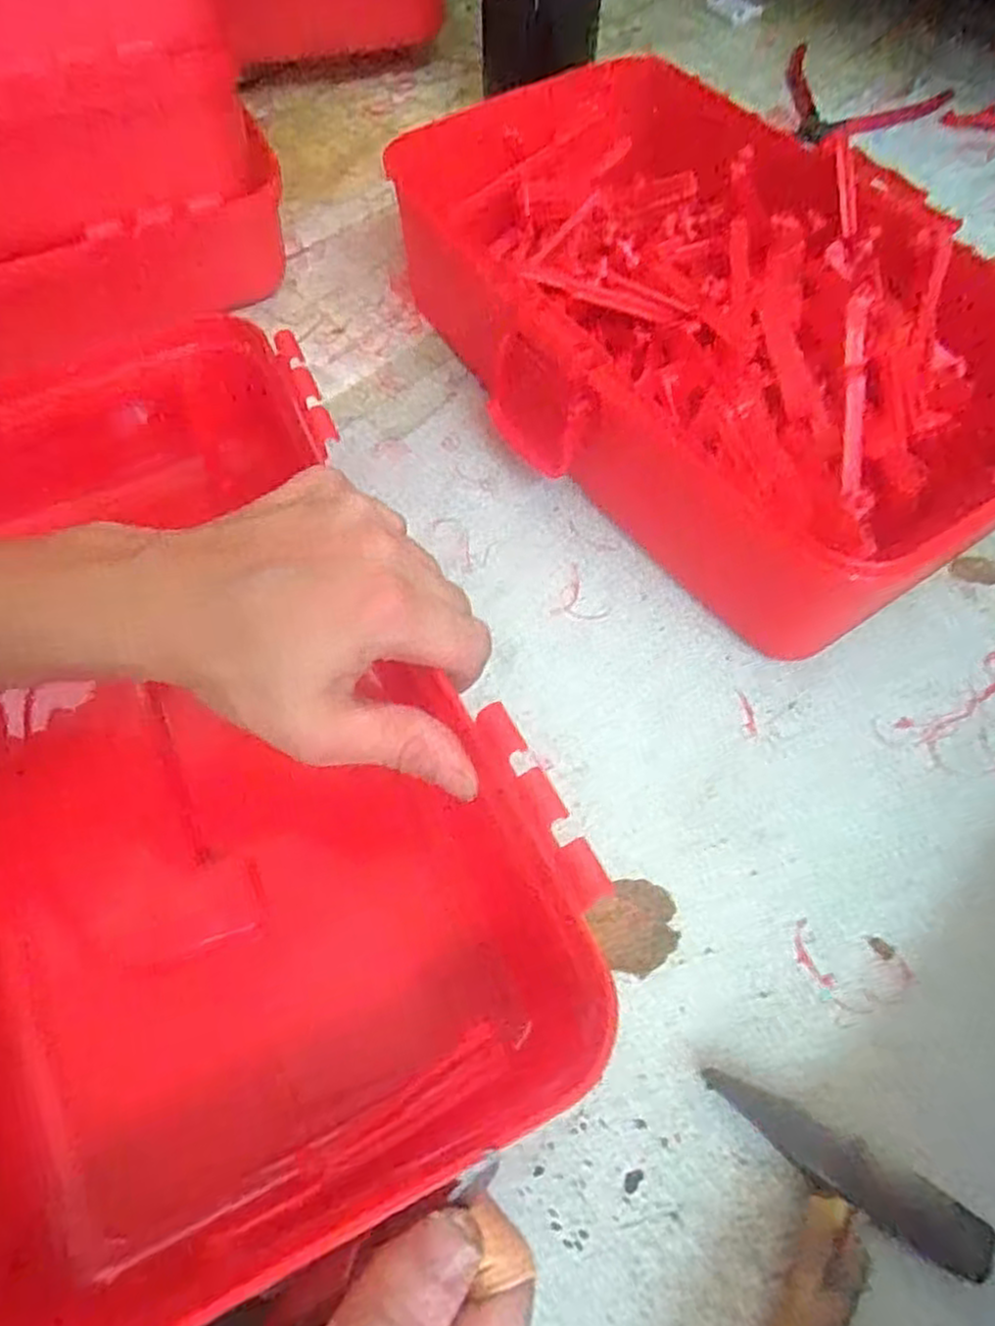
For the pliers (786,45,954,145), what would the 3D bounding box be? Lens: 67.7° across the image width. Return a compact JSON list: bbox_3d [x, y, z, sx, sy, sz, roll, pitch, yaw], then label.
[{"bbox_3d":[0.270,-0.435,0.571,0.126,0.021,0.113,33,67,17],"label":"pliers"}]

